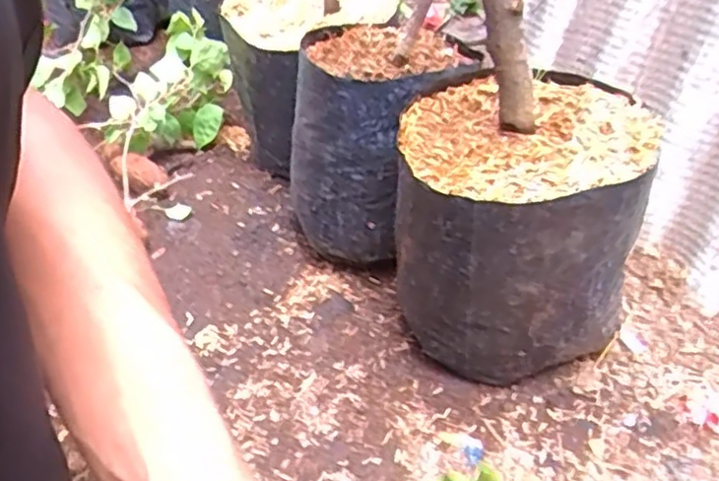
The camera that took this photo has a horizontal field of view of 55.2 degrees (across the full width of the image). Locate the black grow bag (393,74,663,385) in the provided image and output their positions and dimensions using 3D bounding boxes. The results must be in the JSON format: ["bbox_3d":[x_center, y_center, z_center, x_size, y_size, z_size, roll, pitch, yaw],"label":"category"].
[{"bbox_3d":[0.105,-0.001,0.489,0.151,0.182,0.145,3,39,2],"label":"black grow bag"}]

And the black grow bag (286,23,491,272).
[{"bbox_3d":[0.017,-0.076,0.590,0.140,0.177,0.155,14,41,15],"label":"black grow bag"}]

